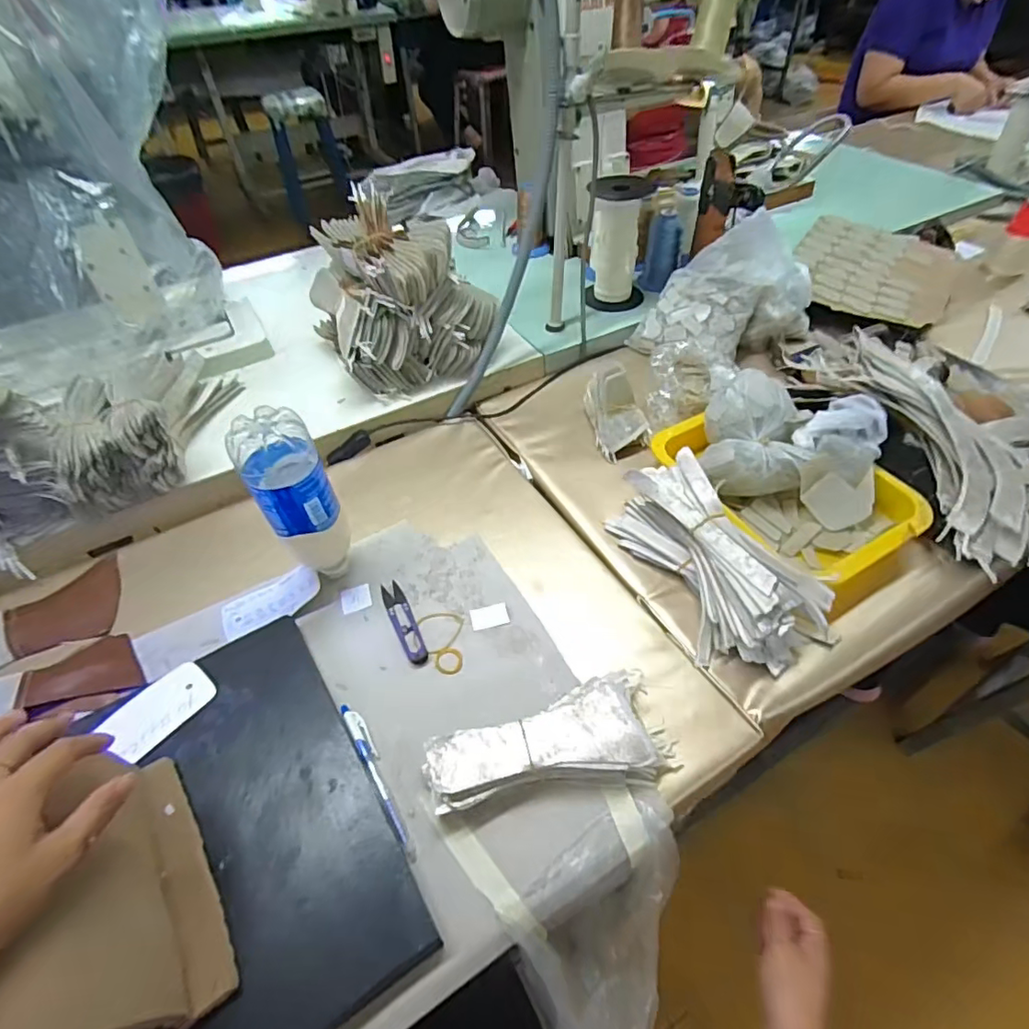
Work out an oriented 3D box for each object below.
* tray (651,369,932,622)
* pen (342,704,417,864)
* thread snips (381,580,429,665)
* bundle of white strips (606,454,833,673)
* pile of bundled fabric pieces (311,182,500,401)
[{"bbox_3d":[0.303,-0.051,0.619,0.192,0.095,0.264,-28,55,-21],"label":"tray"},{"bbox_3d":[-0.112,0.212,0.458,0.014,0.019,0.137,-26,54,-19],"label":"pen"},{"bbox_3d":[-0.110,0.106,0.559,0.021,0.005,0.100,-21,52,-16],"label":"thread snips"},{"bbox_3d":[0.191,0.040,0.564,0.118,0.073,0.241,-23,53,-18],"label":"bundle of white strips"},{"bbox_3d":[-0.154,-0.291,0.755,0.210,0.185,0.195,-21,52,-16],"label":"pile of bundled fabric pieces"}]

